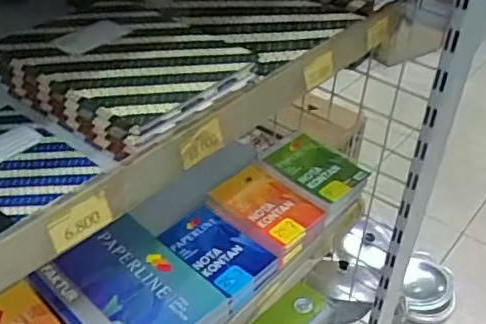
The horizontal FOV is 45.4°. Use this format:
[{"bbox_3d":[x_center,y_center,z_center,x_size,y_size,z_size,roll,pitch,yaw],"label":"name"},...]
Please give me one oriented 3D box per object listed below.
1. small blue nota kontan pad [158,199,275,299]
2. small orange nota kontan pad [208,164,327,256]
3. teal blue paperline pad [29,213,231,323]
[{"bbox_3d":[-0.040,0.122,0.845,0.154,0.011,0.098,32,47,32],"label":"small blue nota kontan pad"},{"bbox_3d":[0.038,0.067,0.903,0.156,0.022,0.114,30,46,30],"label":"small orange nota kontan pad"},{"bbox_3d":[-0.143,0.157,0.727,0.195,0.025,0.164,32,47,32],"label":"teal blue paperline pad"}]

